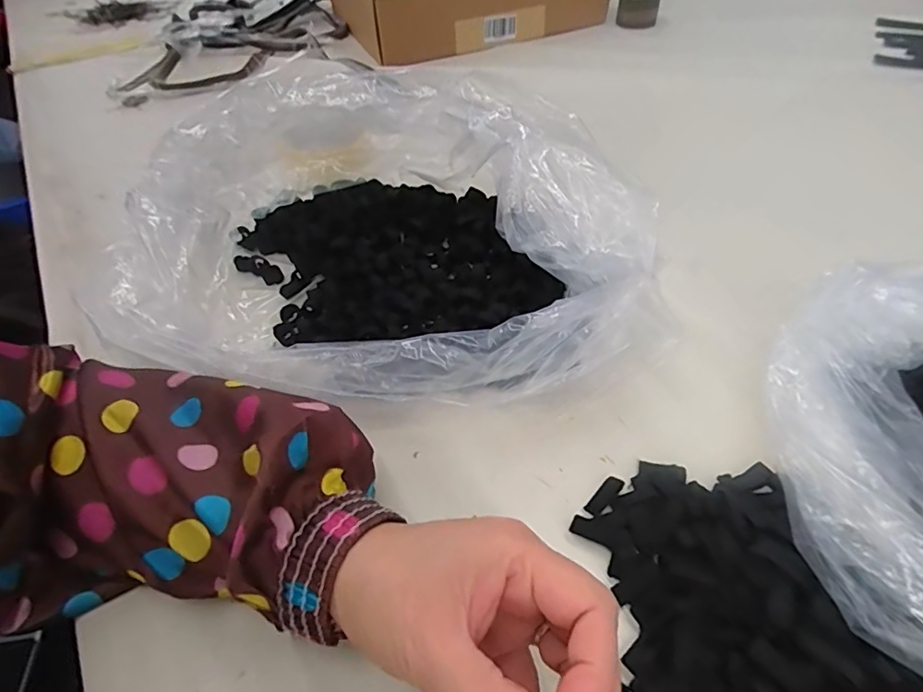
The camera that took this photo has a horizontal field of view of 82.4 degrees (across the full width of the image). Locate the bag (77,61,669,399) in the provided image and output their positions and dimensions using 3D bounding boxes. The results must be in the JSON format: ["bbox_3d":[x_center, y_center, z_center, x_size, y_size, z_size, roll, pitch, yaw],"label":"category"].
[{"bbox_3d":[-0.059,-0.078,0.362,0.343,0.120,0.257,8,50,11],"label":"bag"}]

